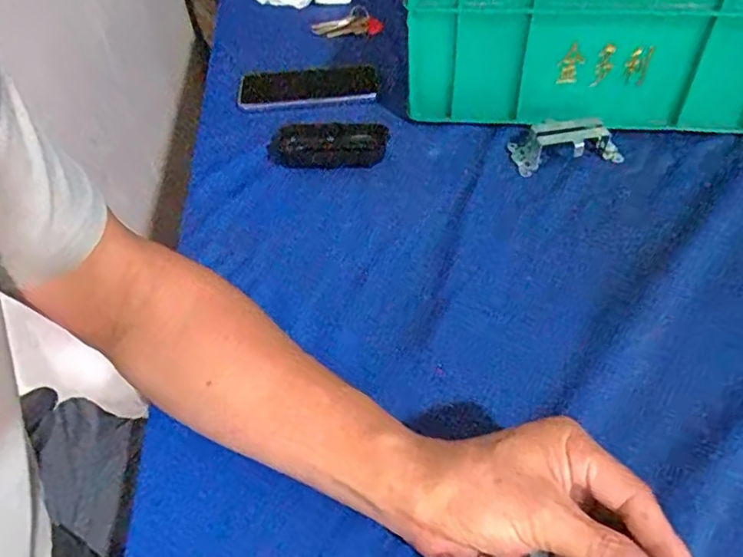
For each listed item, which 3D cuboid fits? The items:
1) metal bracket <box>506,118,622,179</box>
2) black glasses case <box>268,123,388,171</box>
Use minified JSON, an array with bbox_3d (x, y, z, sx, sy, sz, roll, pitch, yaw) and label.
[{"bbox_3d":[0.195,-0.134,0.583,0.106,0.047,0.031,-3,45,2],"label":"metal bracket"},{"bbox_3d":[-0.048,-0.144,0.637,0.130,0.013,0.050,4,90,16],"label":"black glasses case"}]

